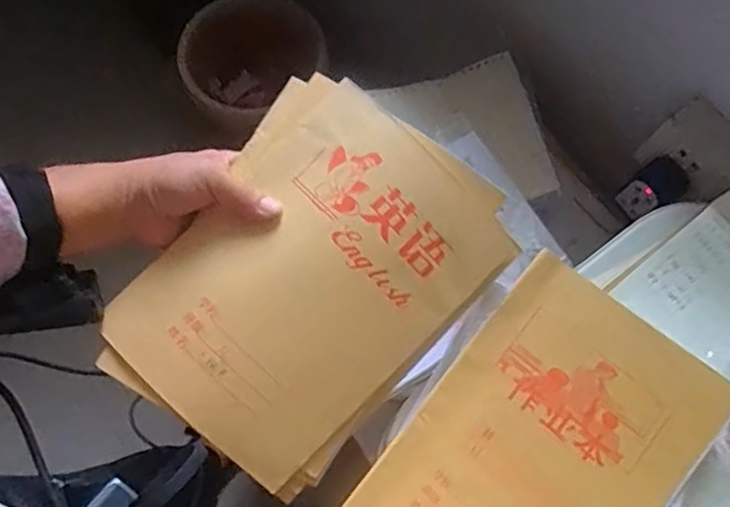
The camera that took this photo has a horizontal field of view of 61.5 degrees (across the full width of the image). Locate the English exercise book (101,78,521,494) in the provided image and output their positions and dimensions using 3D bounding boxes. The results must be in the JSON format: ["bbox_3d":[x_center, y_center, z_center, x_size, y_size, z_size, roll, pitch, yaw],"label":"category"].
[{"bbox_3d":[-0.040,0.023,0.445,0.187,0.021,0.253,45,87,-2],"label":"English exercise book"}]

